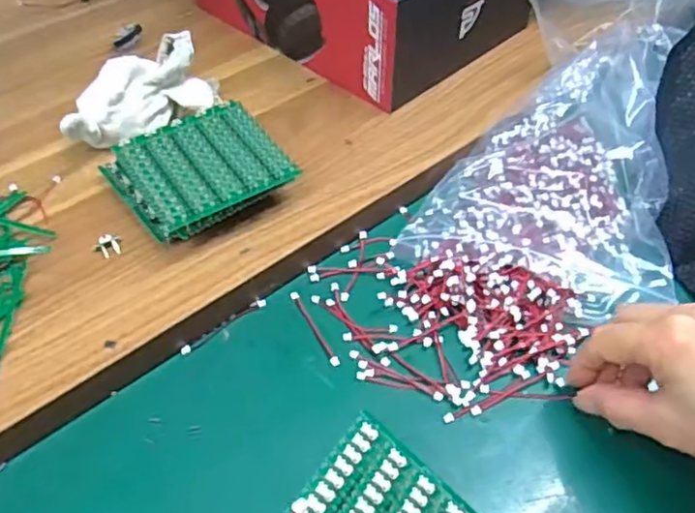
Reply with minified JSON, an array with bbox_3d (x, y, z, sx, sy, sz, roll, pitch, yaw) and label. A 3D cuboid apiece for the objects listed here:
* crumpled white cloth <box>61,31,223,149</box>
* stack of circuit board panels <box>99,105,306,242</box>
[{"bbox_3d":[-0.148,-0.119,0.461,0.113,0.058,0.068,-28,55,-24],"label":"crumpled white cloth"},{"bbox_3d":[-0.094,-0.053,0.418,0.093,0.037,0.097,-28,54,-24],"label":"stack of circuit board panels"}]

